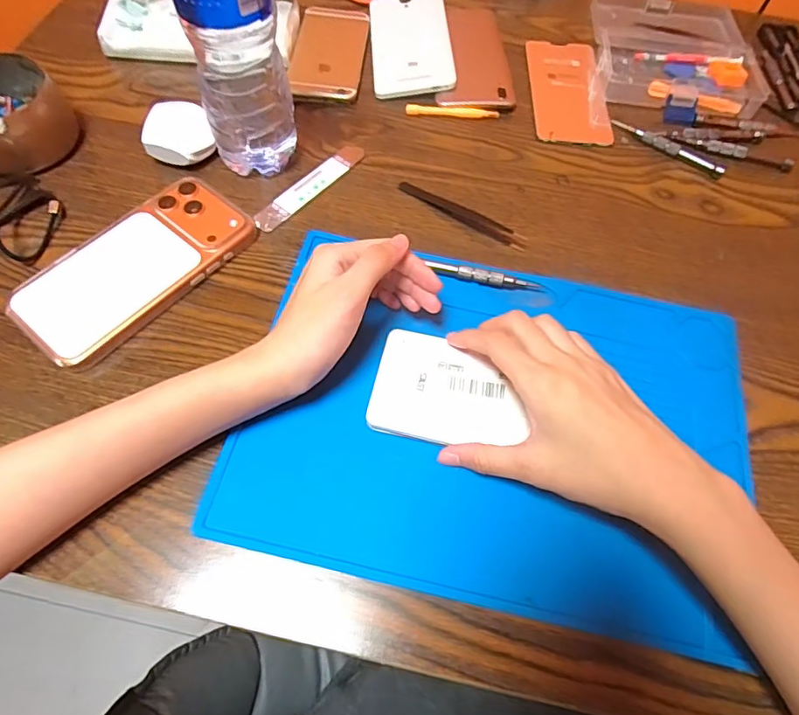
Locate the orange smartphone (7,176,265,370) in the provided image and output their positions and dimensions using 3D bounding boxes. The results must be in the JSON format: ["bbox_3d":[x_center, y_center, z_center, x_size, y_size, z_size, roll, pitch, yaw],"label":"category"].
[{"bbox_3d":[-0.186,-0.065,0.367,0.081,0.013,0.161,38,67,15],"label":"orange smartphone"}]

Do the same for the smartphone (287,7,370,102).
[{"bbox_3d":[-0.067,-0.295,0.493,0.065,0.011,0.145,5,63,0],"label":"smartphone"}]

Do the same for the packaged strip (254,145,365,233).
[{"bbox_3d":[-0.072,-0.141,0.419,0.024,0.004,0.116,38,67,15],"label":"packaged strip"}]

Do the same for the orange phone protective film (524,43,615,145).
[{"bbox_3d":[0.160,-0.257,0.491,0.070,0.004,0.148,4,63,-1],"label":"orange phone protective film"}]

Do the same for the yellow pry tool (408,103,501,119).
[{"bbox_3d":[0.048,-0.223,0.466,0.083,0.004,0.011,3,63,-2],"label":"yellow pry tool"}]

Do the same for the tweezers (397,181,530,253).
[{"bbox_3d":[0.049,-0.115,0.408,0.113,0.008,0.014,31,65,12],"label":"tweezers"}]

